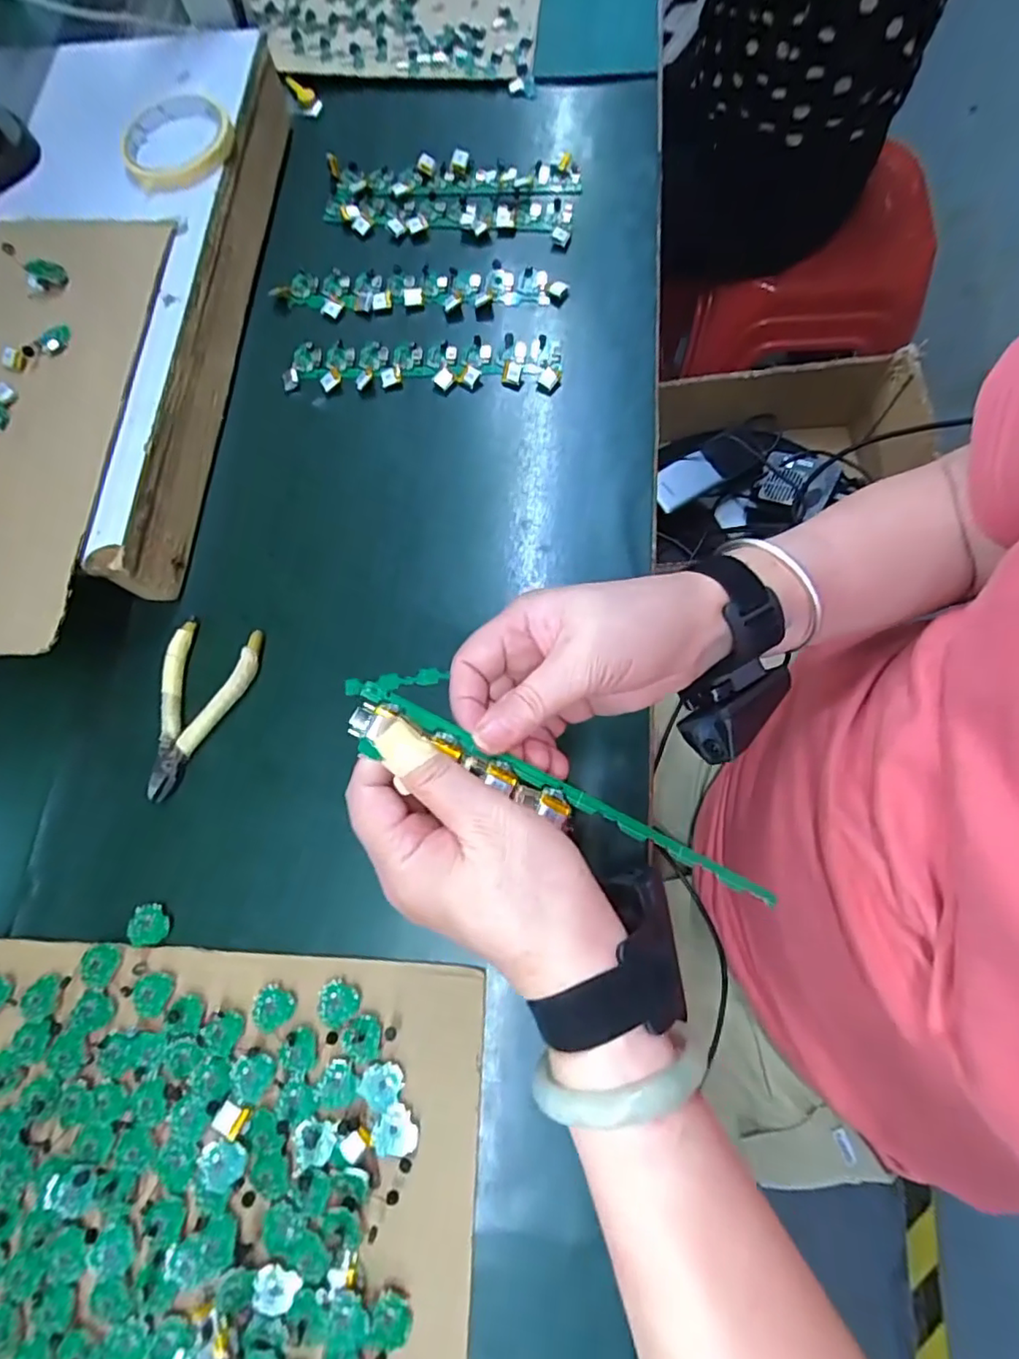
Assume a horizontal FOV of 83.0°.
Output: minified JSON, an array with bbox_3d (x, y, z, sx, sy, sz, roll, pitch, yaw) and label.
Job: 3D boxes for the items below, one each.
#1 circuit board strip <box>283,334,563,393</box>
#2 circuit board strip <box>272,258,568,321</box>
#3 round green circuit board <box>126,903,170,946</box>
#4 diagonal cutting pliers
[{"bbox_3d":[-0.070,-0.255,0.464,0.220,0.018,0.046,-1,75,6],"label":"circuit board strip"},{"bbox_3d":[-0.076,-0.329,0.486,0.240,0.019,0.042,0,75,6],"label":"circuit board strip"},{"bbox_3d":[-0.228,0.155,0.364,0.024,0.004,0.024,-1,75,5],"label":"round green circuit board"},{"bbox_3d":[-0.219,0.020,0.399,0.062,0.009,0.124,13,77,3],"label":"diagonal cutting pliers"}]

